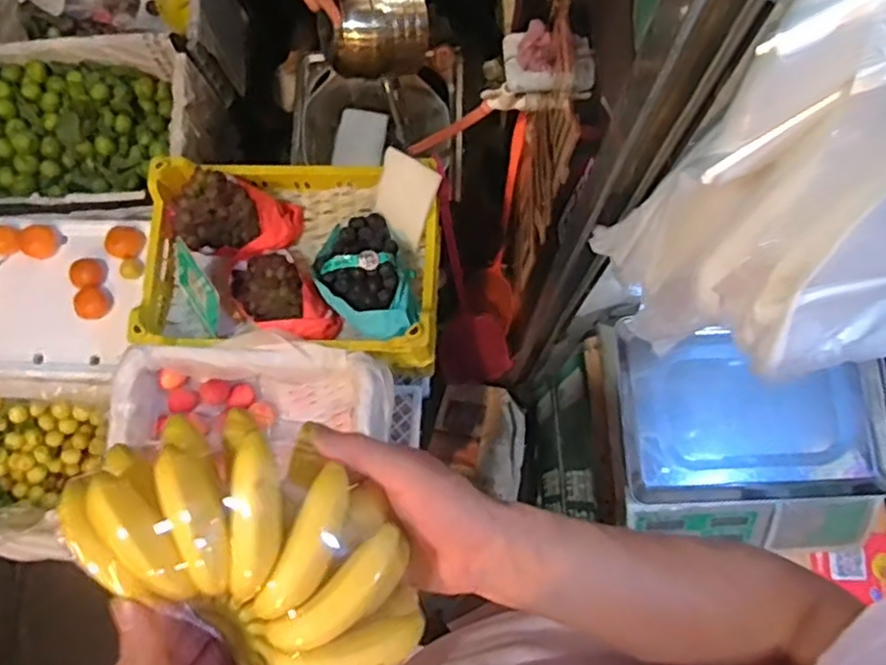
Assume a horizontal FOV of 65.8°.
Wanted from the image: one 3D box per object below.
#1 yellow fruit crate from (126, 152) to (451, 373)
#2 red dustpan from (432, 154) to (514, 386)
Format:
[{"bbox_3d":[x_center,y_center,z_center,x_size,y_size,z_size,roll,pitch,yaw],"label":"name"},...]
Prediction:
[{"bbox_3d":[-0.241,-0.121,1.096,0.467,0.126,0.312,2,77,1],"label":"yellow fruit crate"},{"bbox_3d":[0.031,-0.106,1.428,0.151,0.077,0.468,-15,115,-3],"label":"red dustpan"}]

